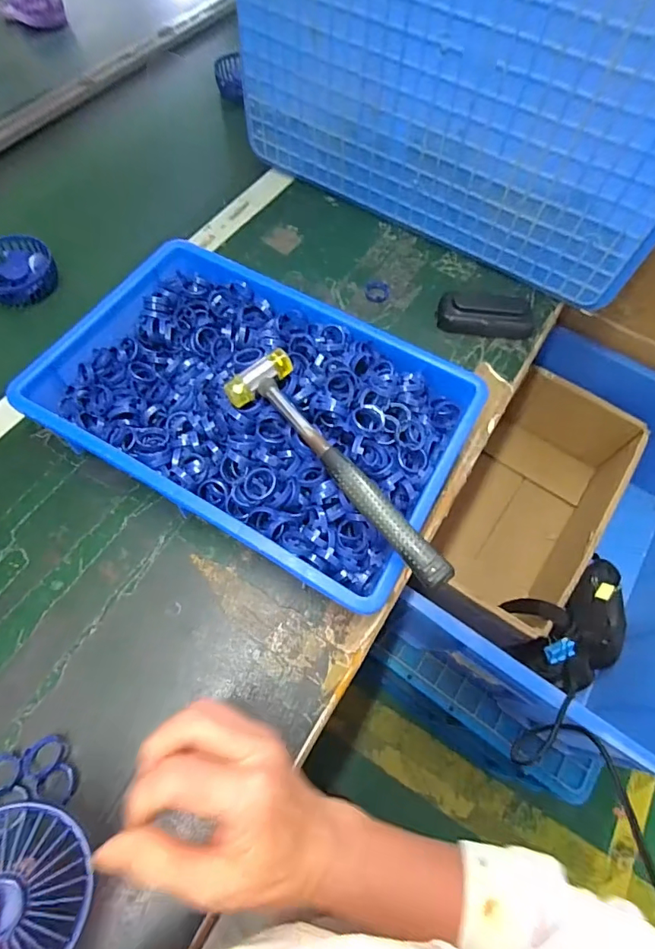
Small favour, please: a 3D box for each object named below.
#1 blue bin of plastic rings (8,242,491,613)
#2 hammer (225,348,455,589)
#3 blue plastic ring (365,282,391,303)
[{"bbox_3d":[-0.067,-0.066,0.438,0.375,0.063,0.252,28,67,10],"label":"blue bin of plastic rings"},{"bbox_3d":[0.009,-0.006,0.368,0.057,0.027,0.233,-36,71,-17],"label":"hammer"},{"bbox_3d":[0.061,-0.222,0.560,0.029,0.004,0.034,7,65,1],"label":"blue plastic ring"}]

